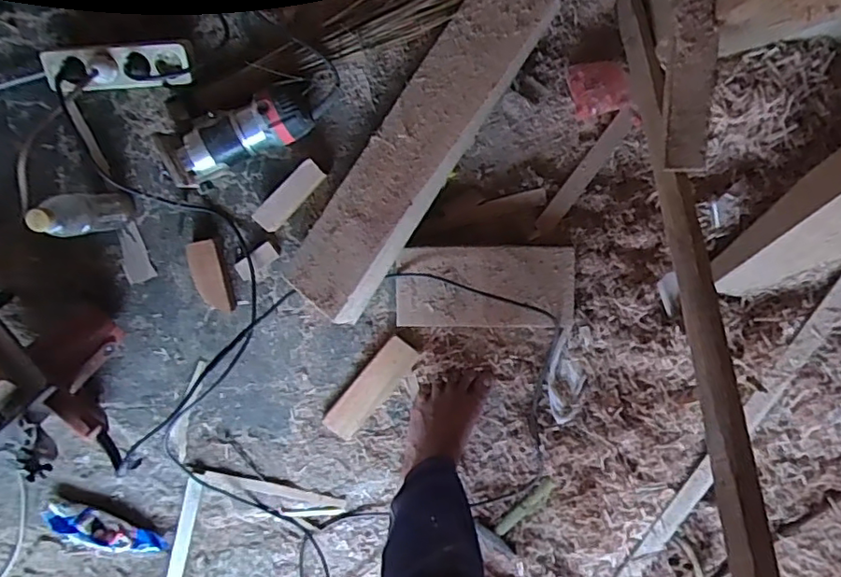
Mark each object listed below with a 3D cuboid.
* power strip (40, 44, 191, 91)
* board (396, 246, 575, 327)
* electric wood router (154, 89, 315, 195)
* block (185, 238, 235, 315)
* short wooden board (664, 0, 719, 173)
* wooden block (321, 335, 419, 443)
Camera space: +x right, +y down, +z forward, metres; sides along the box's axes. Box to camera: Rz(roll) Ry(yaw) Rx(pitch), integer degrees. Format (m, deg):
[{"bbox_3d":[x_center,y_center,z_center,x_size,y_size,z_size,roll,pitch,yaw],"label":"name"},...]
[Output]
[{"bbox_3d":[-0.425,-0.306,0.828,0.200,0.039,0.063,-3,100,-1],"label":"power strip"},{"bbox_3d":[0.097,-0.001,0.874,0.260,0.019,0.120,-1,100,-1],"label":"board"},{"bbox_3d":[-0.256,-0.216,0.845,0.214,0.072,0.084,-22,99,2],"label":"electric wood router"},{"bbox_3d":[-0.320,-0.017,0.910,0.048,0.025,0.113,-17,100,1],"label":"block"},{"bbox_3d":[0.289,-0.247,0.624,0.045,0.013,0.238,3,97,16],"label":"short wooden board"},{"bbox_3d":[-0.079,0.162,0.954,0.058,0.012,0.188,39,97,-7],"label":"wooden block"}]

